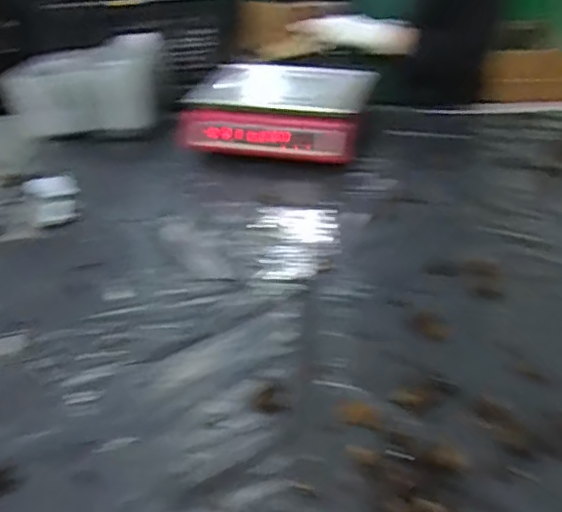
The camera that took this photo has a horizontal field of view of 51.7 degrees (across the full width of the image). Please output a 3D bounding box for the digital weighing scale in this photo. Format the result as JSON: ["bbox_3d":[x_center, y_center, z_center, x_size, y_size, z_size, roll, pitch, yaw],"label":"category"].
[{"bbox_3d":[-0.009,-0.296,1.174,0.338,0.122,0.338,5,37,10],"label":"digital weighing scale"}]

